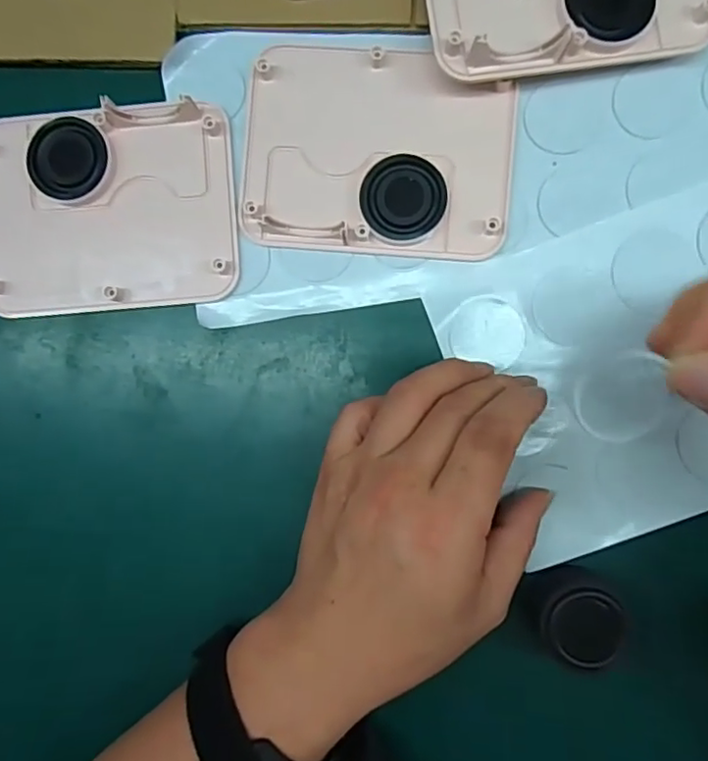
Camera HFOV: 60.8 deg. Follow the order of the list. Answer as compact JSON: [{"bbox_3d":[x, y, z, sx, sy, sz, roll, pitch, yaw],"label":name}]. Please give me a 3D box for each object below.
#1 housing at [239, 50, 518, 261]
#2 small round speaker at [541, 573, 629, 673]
[{"bbox_3d":[0.011,-0.108,0.284,0.124,0.010,0.094,5,87,3],"label":"housing"},{"bbox_3d":[0.098,0.102,0.265,0.036,0.023,0.035,44,89,4],"label":"small round speaker"}]

